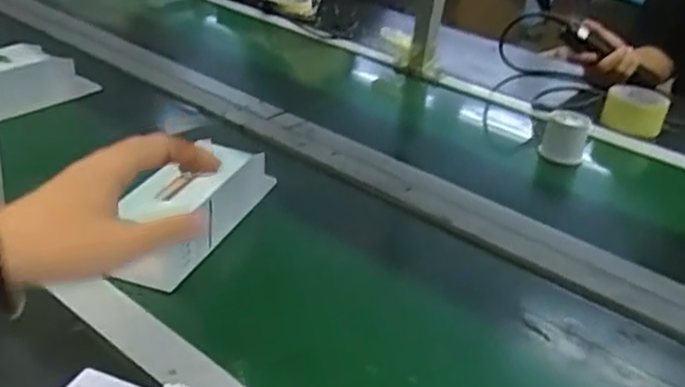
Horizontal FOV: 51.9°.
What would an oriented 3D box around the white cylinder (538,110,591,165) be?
[{"bbox_3d":[0.290,-0.074,0.912,0.057,0.051,0.052,18,29,18],"label":"white cylinder"}]

